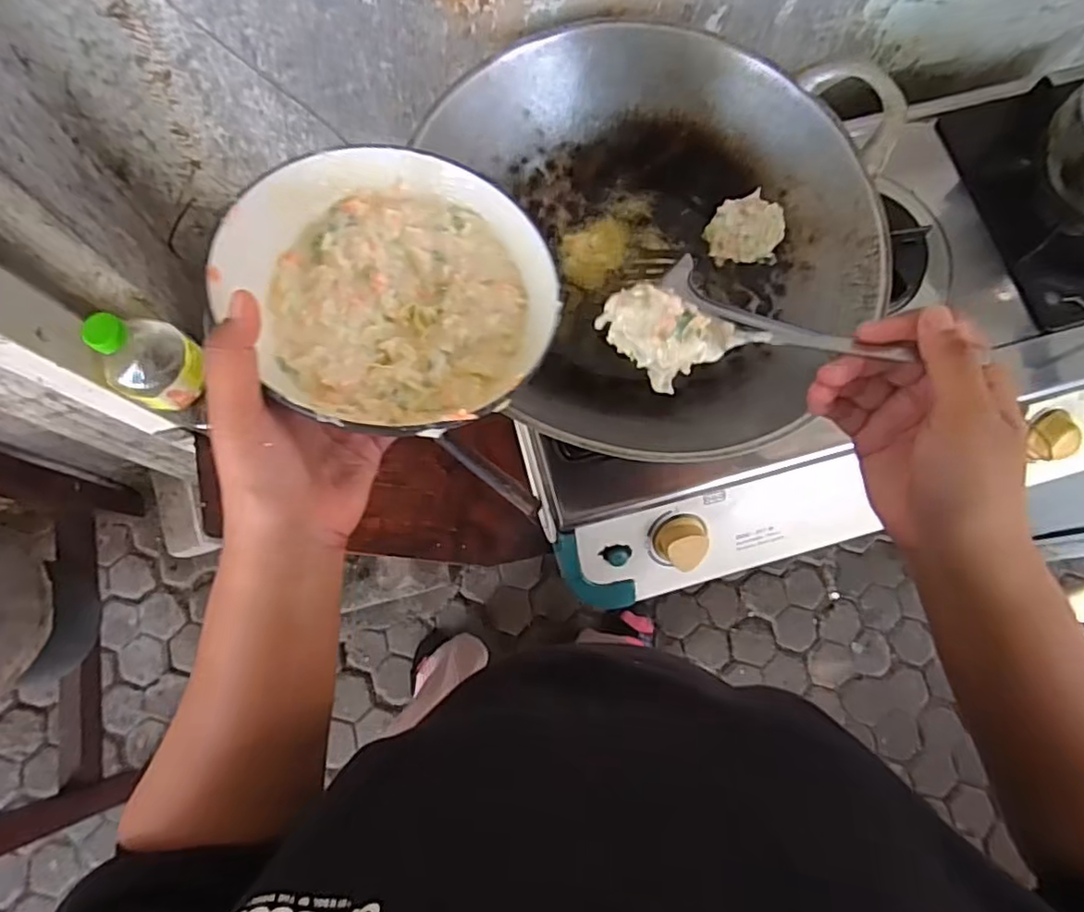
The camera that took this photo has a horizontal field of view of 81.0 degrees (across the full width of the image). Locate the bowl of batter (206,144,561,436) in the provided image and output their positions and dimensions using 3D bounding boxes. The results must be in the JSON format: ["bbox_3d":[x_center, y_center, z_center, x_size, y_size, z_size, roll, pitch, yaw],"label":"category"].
[{"bbox_3d":[-0.077,-0.092,0.338,0.168,0.054,0.159,0,76,-2],"label":"bowl of batter"}]

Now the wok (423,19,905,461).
[{"bbox_3d":[0.080,-0.167,0.526,0.358,0.099,0.360,0,76,-2],"label":"wok"}]

